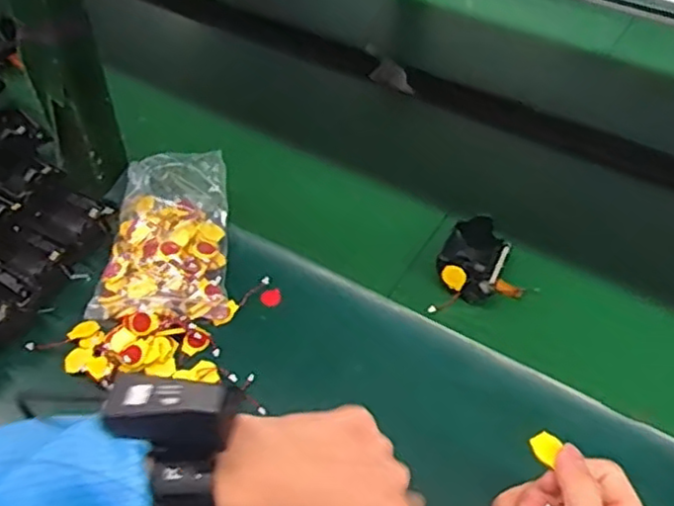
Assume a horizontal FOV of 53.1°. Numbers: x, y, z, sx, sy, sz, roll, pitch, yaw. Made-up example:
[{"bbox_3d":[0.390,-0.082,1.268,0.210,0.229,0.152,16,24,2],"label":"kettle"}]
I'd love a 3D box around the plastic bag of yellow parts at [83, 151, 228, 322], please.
[{"bbox_3d":[-0.153,-0.015,0.590,0.107,0.065,0.158,-4,48,-4],"label":"plastic bag of yellow parts"}]

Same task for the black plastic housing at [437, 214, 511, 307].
[{"bbox_3d":[0.122,0.001,0.594,0.052,0.038,0.080,19,50,16],"label":"black plastic housing"}]

